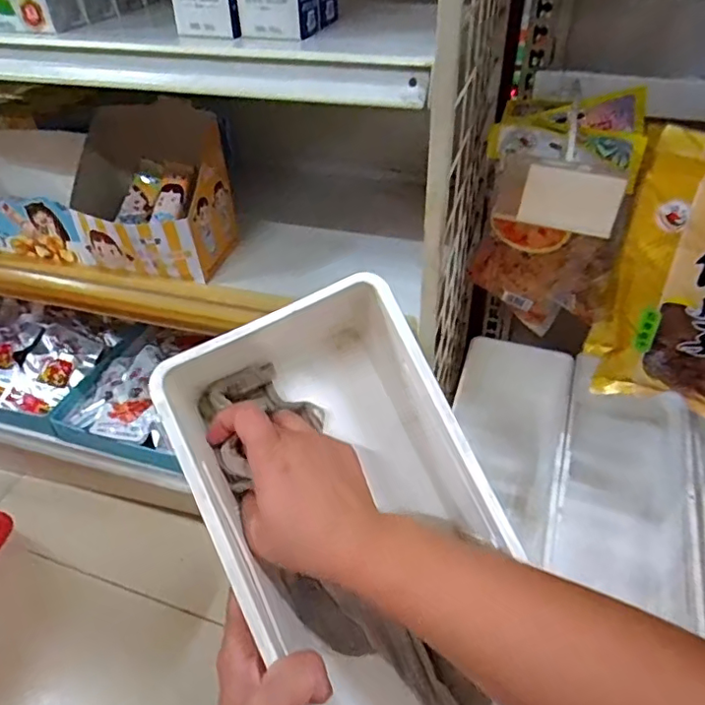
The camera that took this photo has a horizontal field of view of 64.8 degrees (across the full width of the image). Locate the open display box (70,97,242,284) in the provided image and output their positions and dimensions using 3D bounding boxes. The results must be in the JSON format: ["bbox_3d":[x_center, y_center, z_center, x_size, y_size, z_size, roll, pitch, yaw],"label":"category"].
[{"bbox_3d":[-0.229,-0.173,0.627,0.161,0.129,0.132,9,45,13],"label":"open display box"}]

